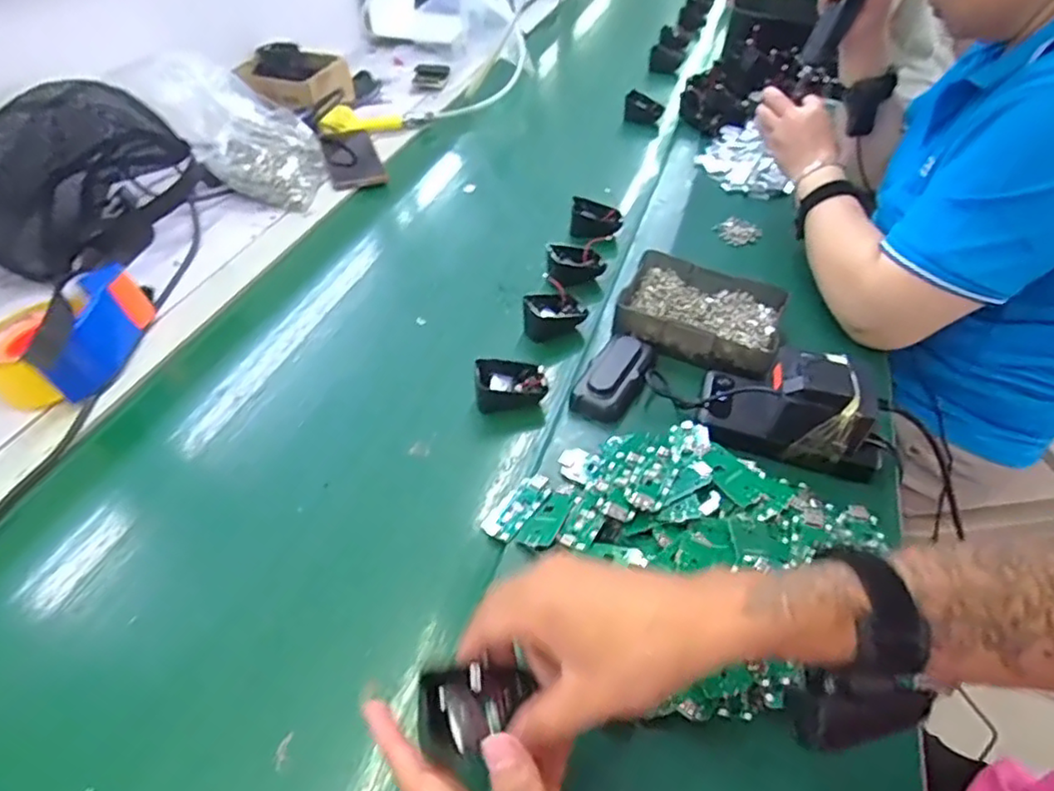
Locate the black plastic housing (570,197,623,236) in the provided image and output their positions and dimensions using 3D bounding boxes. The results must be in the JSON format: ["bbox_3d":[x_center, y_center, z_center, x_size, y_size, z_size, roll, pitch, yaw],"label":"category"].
[{"bbox_3d":[0.088,-0.226,0.799,0.063,0.027,0.051,5,45,5],"label":"black plastic housing"}]

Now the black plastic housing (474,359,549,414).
[{"bbox_3d":[-0.016,-0.011,0.592,0.065,0.031,0.045,-5,45,-4],"label":"black plastic housing"}]

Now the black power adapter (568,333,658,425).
[{"bbox_3d":[0.085,-0.020,0.600,0.056,0.024,0.110,19,48,18],"label":"black power adapter"}]

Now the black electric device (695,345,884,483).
[{"bbox_3d":[0.230,0.006,0.540,0.154,0.079,0.081,18,48,18],"label":"black electric device"}]

